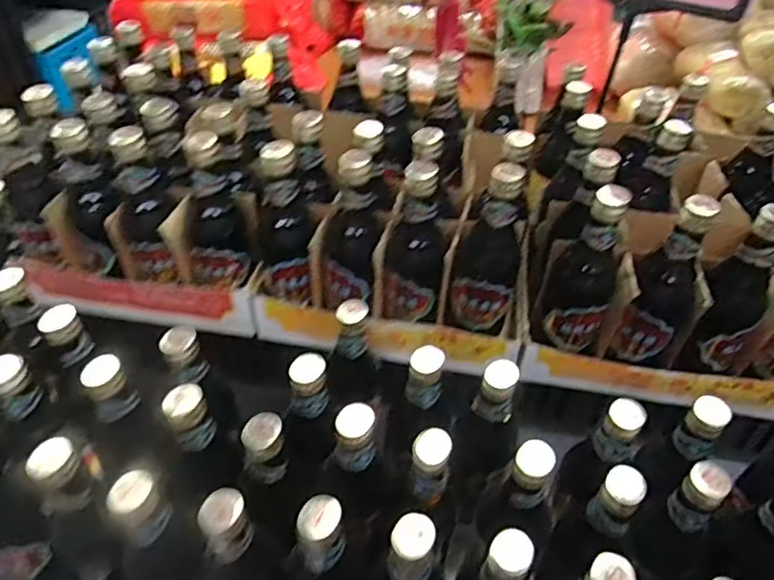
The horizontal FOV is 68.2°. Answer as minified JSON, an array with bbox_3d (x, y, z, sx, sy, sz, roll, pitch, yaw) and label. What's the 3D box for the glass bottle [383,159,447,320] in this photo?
[{"bbox_3d":[0.033,-0.045,0.604,0.054,0.176,0.056,29,50,26],"label":"glass bottle"}]

